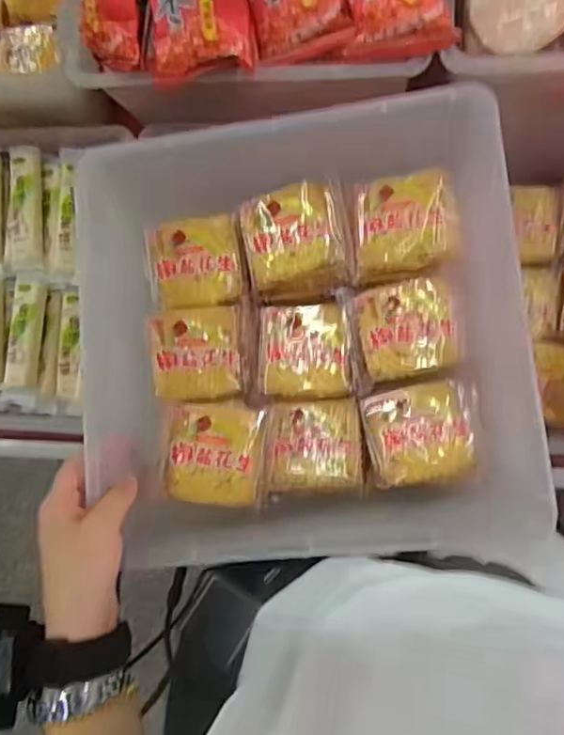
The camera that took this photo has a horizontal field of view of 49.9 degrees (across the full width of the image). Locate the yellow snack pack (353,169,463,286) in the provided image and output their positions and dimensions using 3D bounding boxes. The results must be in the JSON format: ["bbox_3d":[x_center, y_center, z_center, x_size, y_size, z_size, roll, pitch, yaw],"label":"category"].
[{"bbox_3d":[0.091,-0.109,0.459,0.077,0.020,0.076,-9,83,7],"label":"yellow snack pack"}]

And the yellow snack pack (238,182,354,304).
[{"bbox_3d":[0.012,-0.096,0.474,0.081,0.024,0.088,-9,83,7],"label":"yellow snack pack"}]

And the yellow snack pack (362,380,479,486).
[{"bbox_3d":[0.105,0.048,0.452,0.081,0.017,0.070,-11,83,7],"label":"yellow snack pack"}]

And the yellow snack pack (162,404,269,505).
[{"bbox_3d":[-0.051,0.065,0.458,0.073,0.026,0.072,2,85,8],"label":"yellow snack pack"}]

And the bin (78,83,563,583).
[{"bbox_3d":[0.014,-0.020,0.440,0.288,0.092,0.294,-5,84,8],"label":"bin"}]

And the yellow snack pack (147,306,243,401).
[{"bbox_3d":[-0.067,-0.011,0.479,0.067,0.013,0.069,-7,83,7],"label":"yellow snack pack"}]

